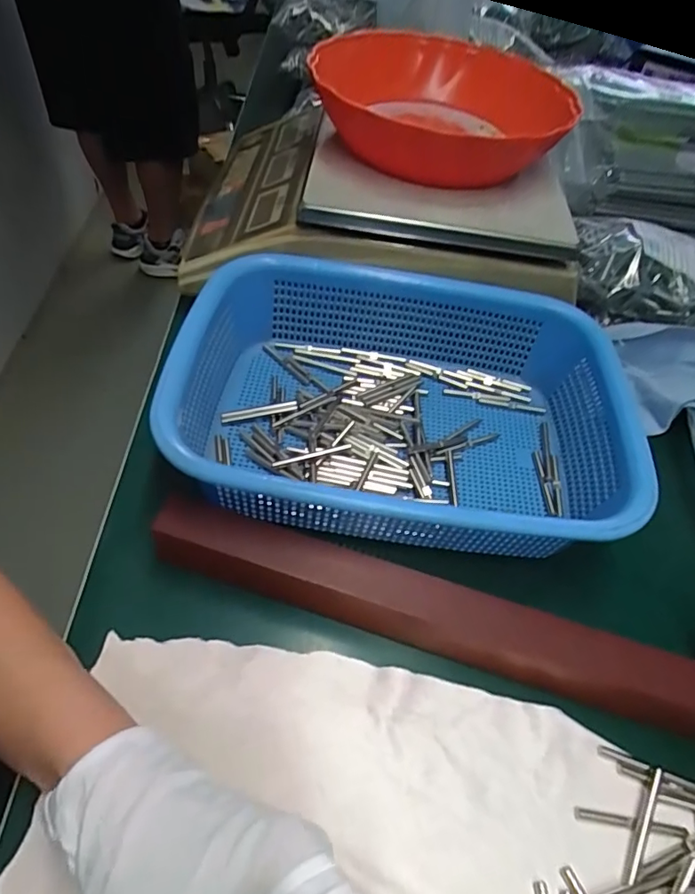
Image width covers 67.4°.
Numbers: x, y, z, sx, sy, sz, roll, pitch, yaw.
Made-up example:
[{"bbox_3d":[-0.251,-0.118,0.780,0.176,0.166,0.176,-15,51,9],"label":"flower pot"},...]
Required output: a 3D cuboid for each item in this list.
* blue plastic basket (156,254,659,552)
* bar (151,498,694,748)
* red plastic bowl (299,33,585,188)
[{"bbox_3d":[0.033,-0.028,0.354,0.282,0.075,0.210,6,51,-1],"label":"blue plastic basket"},{"bbox_3d":[0.049,0.089,0.281,0.314,0.043,0.031,16,51,7],"label":"bar"},{"bbox_3d":[0.078,-0.285,0.438,0.200,0.055,0.192,3,51,-3],"label":"red plastic bowl"}]

